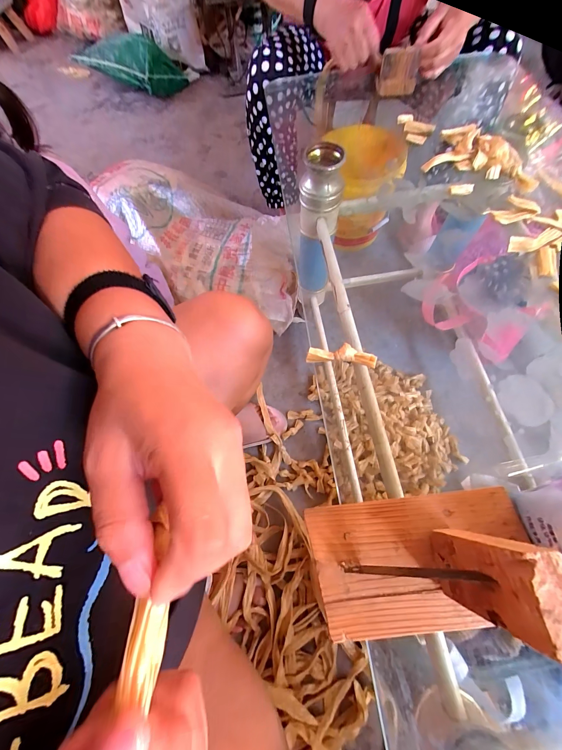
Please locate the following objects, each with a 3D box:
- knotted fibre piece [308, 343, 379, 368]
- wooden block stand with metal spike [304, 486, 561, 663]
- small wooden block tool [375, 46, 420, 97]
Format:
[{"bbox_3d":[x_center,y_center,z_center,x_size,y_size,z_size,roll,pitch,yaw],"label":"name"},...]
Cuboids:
[{"bbox_3d":[0.068,-0.022,0.317,0.075,0.013,0.018,5,63,5],"label":"knotted fibre piece"},{"bbox_3d":[0.104,0.121,0.179,0.160,0.101,0.088,-7,62,-1],"label":"wooden block stand with metal spike"},{"bbox_3d":[0.213,-0.546,0.515,0.075,0.060,0.018,-10,62,-3],"label":"small wooden block tool"}]

